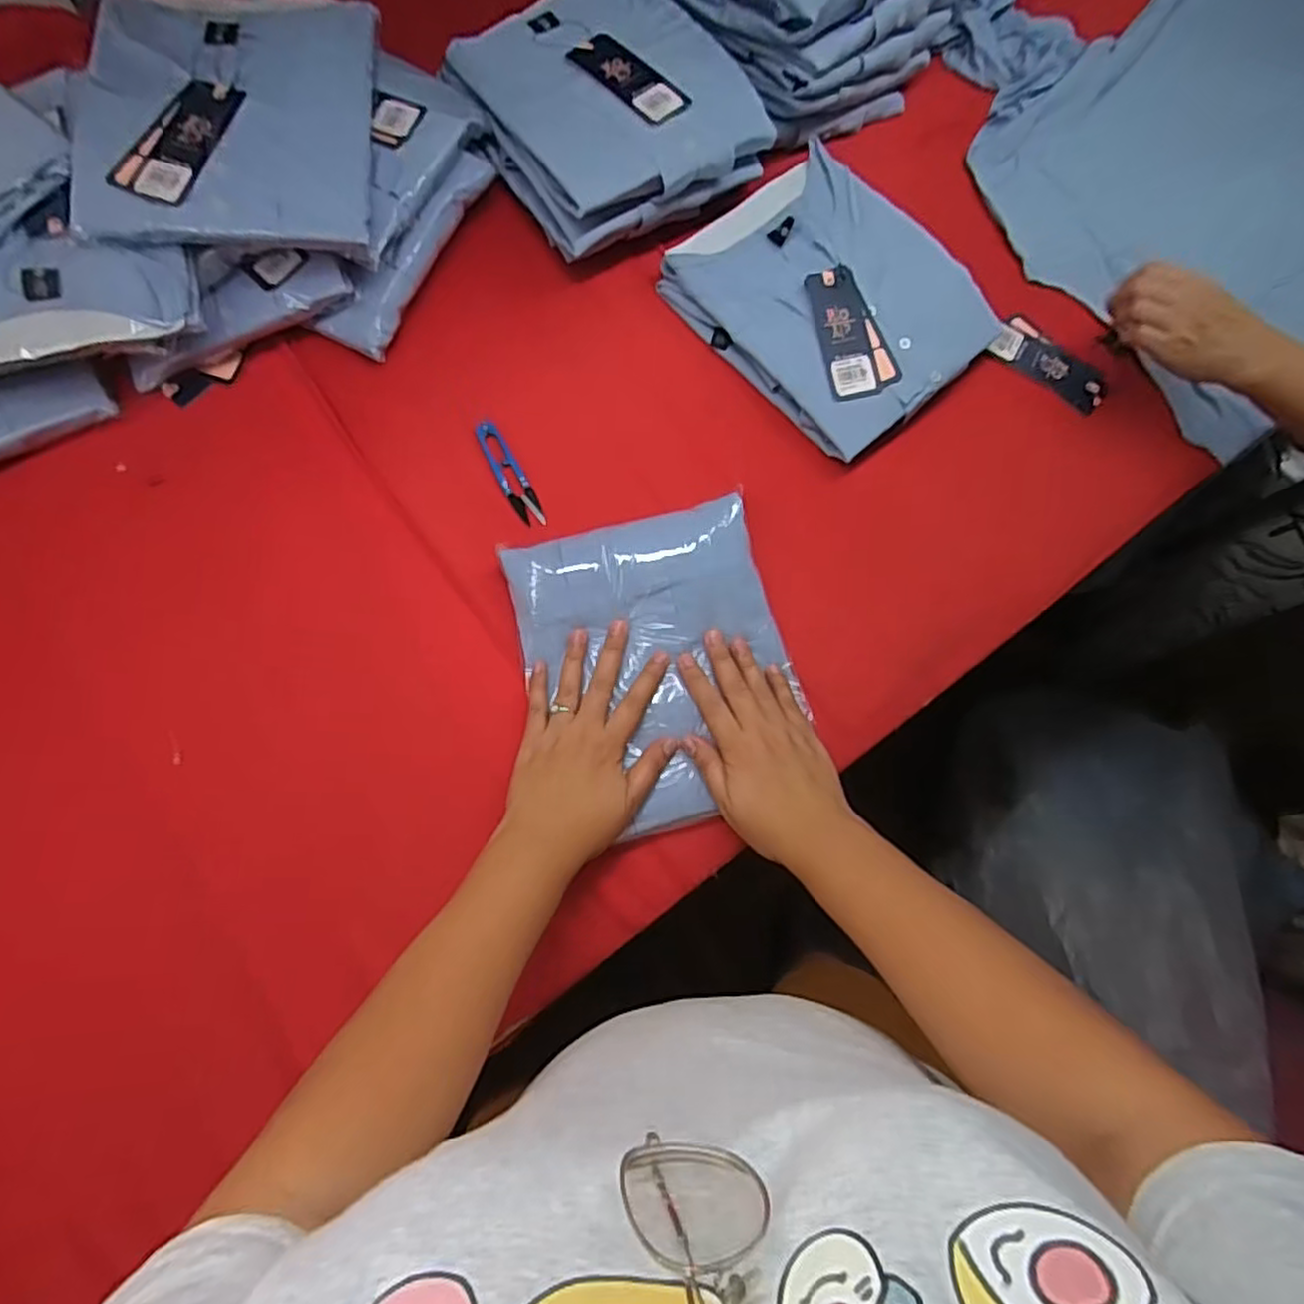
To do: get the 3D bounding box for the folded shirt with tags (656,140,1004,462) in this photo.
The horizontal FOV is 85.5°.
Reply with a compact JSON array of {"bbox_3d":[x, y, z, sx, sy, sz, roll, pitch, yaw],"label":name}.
[{"bbox_3d":[0.164,-0.322,0.652,0.200,0.048,0.256,-43,79,-12],"label":"folded shirt with tags"}]

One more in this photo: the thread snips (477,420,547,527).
[{"bbox_3d":[-0.126,-0.156,0.620,0.024,0.013,0.105,-31,76,-9],"label":"thread snips"}]

